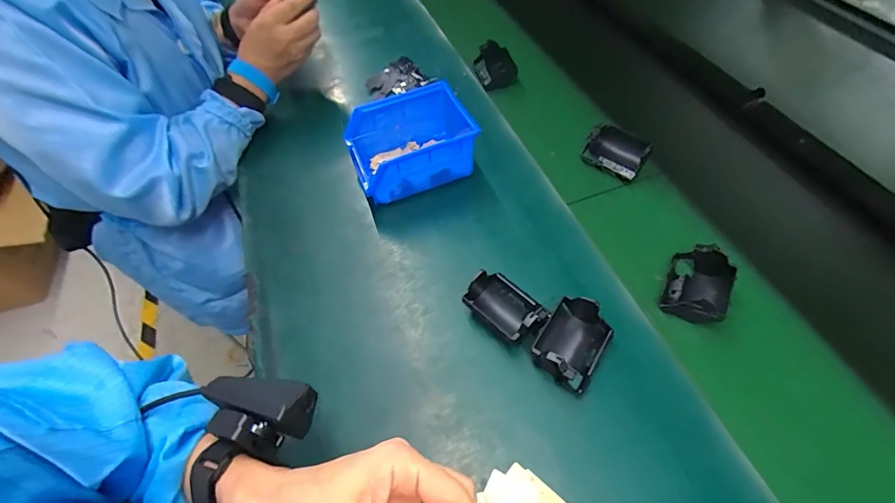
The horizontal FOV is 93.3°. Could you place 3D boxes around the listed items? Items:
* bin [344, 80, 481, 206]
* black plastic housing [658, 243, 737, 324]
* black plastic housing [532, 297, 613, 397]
[{"bbox_3d":[-0.040,-0.126,0.509,0.148,0.076,0.108,-18,55,-7],"label":"bin"},{"bbox_3d":[0.242,0.029,0.405,0.052,0.031,0.078,23,59,20],"label":"black plastic housing"},{"bbox_3d":[0.108,0.079,0.367,0.054,0.039,0.075,26,61,22],"label":"black plastic housing"}]

